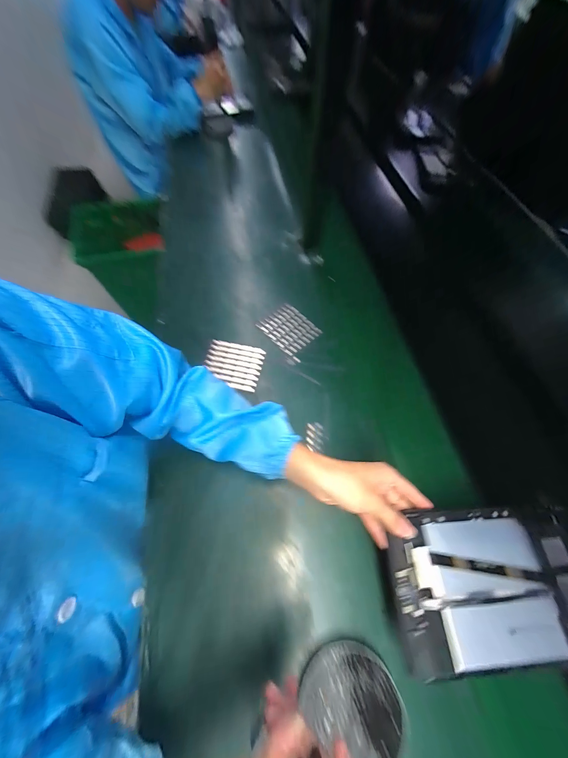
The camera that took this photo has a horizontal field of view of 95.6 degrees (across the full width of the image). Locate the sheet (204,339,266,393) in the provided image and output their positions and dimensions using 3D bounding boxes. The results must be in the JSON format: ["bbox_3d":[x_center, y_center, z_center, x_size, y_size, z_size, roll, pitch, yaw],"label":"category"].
[{"bbox_3d":[-0.100,-0.028,0.502,0.111,0.007,0.093,12,64,3],"label":"sheet"}]

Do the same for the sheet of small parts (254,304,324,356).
[{"bbox_3d":[0.012,-0.106,0.543,0.093,0.005,0.106,-39,71,-19],"label":"sheet of small parts"}]

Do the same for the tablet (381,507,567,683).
[{"bbox_3d":[0.241,0.236,0.299,0.235,0.014,0.149,-1,64,-3],"label":"tablet"}]

